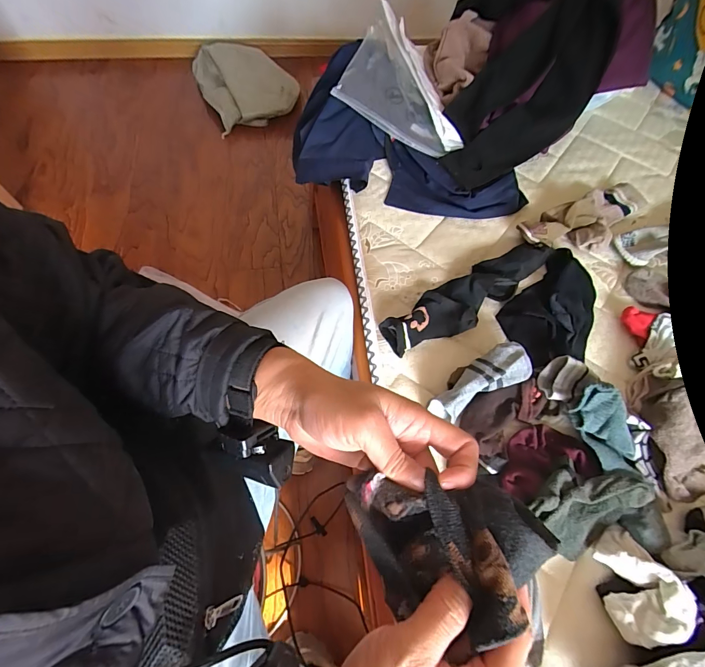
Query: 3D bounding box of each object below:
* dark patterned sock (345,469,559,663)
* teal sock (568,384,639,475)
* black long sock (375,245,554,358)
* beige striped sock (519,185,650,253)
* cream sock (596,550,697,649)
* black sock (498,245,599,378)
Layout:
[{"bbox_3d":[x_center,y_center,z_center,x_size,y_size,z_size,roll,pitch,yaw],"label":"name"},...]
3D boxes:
[{"bbox_3d":[0.047,0.109,0.209,0.080,0.044,0.096,-35,71,-19],"label":"dark patterned sock"},{"bbox_3d":[0.328,0.118,0.487,0.063,0.044,0.121,-20,93,-13],"label":"teal sock"},{"bbox_3d":[0.192,-0.065,0.611,0.319,0.036,0.087,-34,70,-18],"label":"black long sock"},{"bbox_3d":[0.440,-0.208,0.693,0.278,0.042,0.106,-24,68,-15],"label":"beige striped sock"},{"bbox_3d":[0.335,0.304,0.433,0.086,0.057,0.088,10,64,1],"label":"cream sock"},{"bbox_3d":[0.337,-0.032,0.604,0.148,0.036,0.221,42,68,16],"label":"black sock"}]

